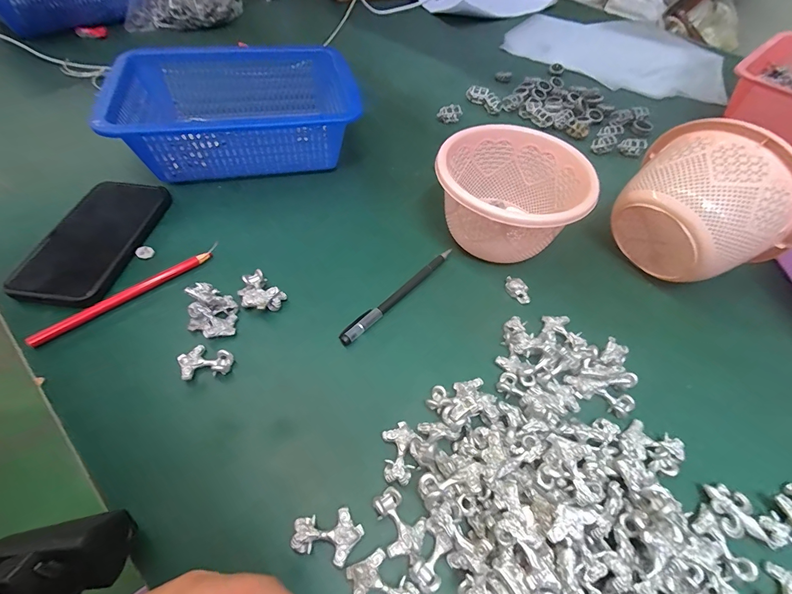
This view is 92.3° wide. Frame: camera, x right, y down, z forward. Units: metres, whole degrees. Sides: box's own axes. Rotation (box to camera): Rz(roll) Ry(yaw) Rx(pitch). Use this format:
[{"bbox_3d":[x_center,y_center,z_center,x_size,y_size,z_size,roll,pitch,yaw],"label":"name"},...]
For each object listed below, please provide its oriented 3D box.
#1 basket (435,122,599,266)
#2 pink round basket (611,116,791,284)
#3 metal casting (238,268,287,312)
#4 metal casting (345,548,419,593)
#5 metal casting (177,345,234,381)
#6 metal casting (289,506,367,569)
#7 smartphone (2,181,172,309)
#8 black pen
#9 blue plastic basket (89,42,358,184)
[{"bbox_3d":[0.118,-0.102,0.392,0.133,0.079,0.142,1,53,-2],"label":"basket"},{"bbox_3d":[0.279,-0.082,0.355,0.086,0.129,0.137,-25,58,-20],"label":"pink round basket"},{"bbox_3d":[-0.123,-0.002,0.343,0.036,0.024,0.029,30,57,19],"label":"metal casting"},{"bbox_3d":[-0.009,0.173,0.225,0.041,0.011,0.029,37,60,23],"label":"metal casting"},{"bbox_3d":[-0.152,0.052,0.306,0.038,0.012,0.029,-13,54,-12],"label":"metal casting"},{"bbox_3d":[-0.042,0.148,0.240,0.040,0.012,0.029,15,54,9],"label":"metal casting"},{"bbox_3d":[-0.287,-0.058,0.367,0.078,0.015,0.154,9,54,1],"label":"smartphone"},{"bbox_3d":[0.003,-0.004,0.364,0.012,0.009,0.149,36,59,22],"label":"black pen"},{"bbox_3d":[-0.178,-0.214,0.459,0.266,0.100,0.184,-18,56,-16],"label":"blue plastic basket"}]

